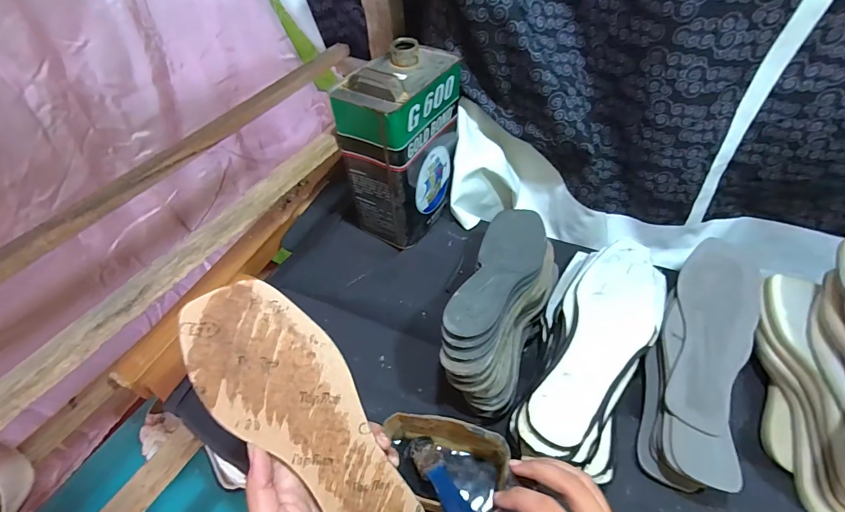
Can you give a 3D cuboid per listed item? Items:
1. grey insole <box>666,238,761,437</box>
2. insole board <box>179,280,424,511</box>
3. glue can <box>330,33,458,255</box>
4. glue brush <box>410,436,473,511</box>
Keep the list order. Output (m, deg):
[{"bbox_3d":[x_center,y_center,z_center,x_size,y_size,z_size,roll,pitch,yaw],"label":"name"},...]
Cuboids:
[{"bbox_3d":[0.335,0.084,0.440,0.084,0.040,0.235,20,53,20],"label":"grey insole"},{"bbox_3d":[-0.076,0.120,0.269,0.077,0.027,0.234,-36,92,-25],"label":"insole board"},{"bbox_3d":[-0.023,-0.159,0.573,0.106,0.232,0.172,27,56,25],"label":"glue can"},{"bbox_3d":[0.021,0.207,0.340,0.026,0.009,0.159,-23,12,-16],"label":"glue brush"}]

